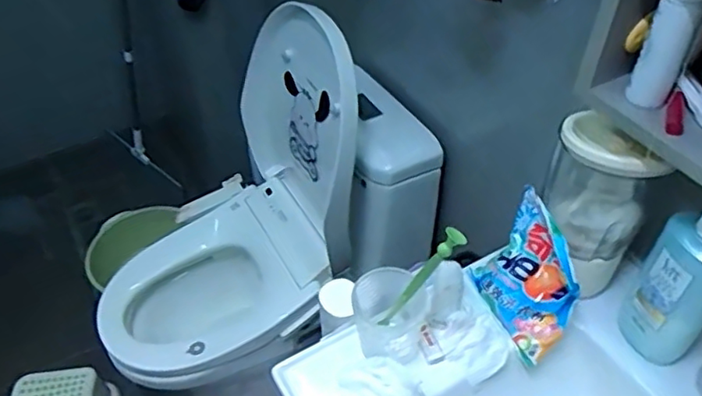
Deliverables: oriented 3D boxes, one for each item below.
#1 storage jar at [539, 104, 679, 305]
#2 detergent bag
[{"bbox_3d":[0.296,0.013,0.749,0.102,0.232,0.106,0,45,0],"label":"storage jar"},{"bbox_3d":[0.218,0.095,0.760,0.079,0.144,0.144,-13,46,-12],"label":"detergent bag"}]

